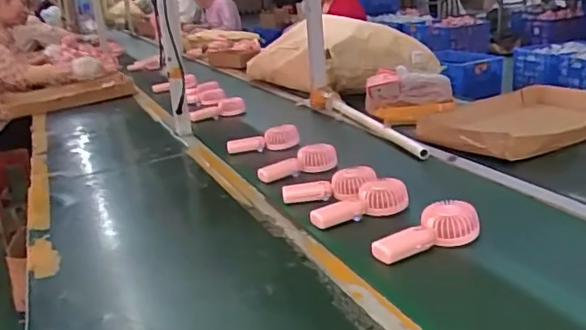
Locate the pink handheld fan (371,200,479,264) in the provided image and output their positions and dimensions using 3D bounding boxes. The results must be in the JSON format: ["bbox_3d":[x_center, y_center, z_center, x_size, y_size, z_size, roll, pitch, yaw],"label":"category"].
[{"bbox_3d":[0.204,0.113,0.911,0.186,0.068,0.064,-11,19,-12],"label":"pink handheld fan"}]

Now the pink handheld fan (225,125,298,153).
[{"bbox_3d":[-0.074,-0.060,1.455,0.181,0.048,0.065,-3,21,9],"label":"pink handheld fan"}]

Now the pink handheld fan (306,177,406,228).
[{"bbox_3d":[0.120,0.070,1.031,0.180,0.040,0.076,-13,19,-17],"label":"pink handheld fan"}]

